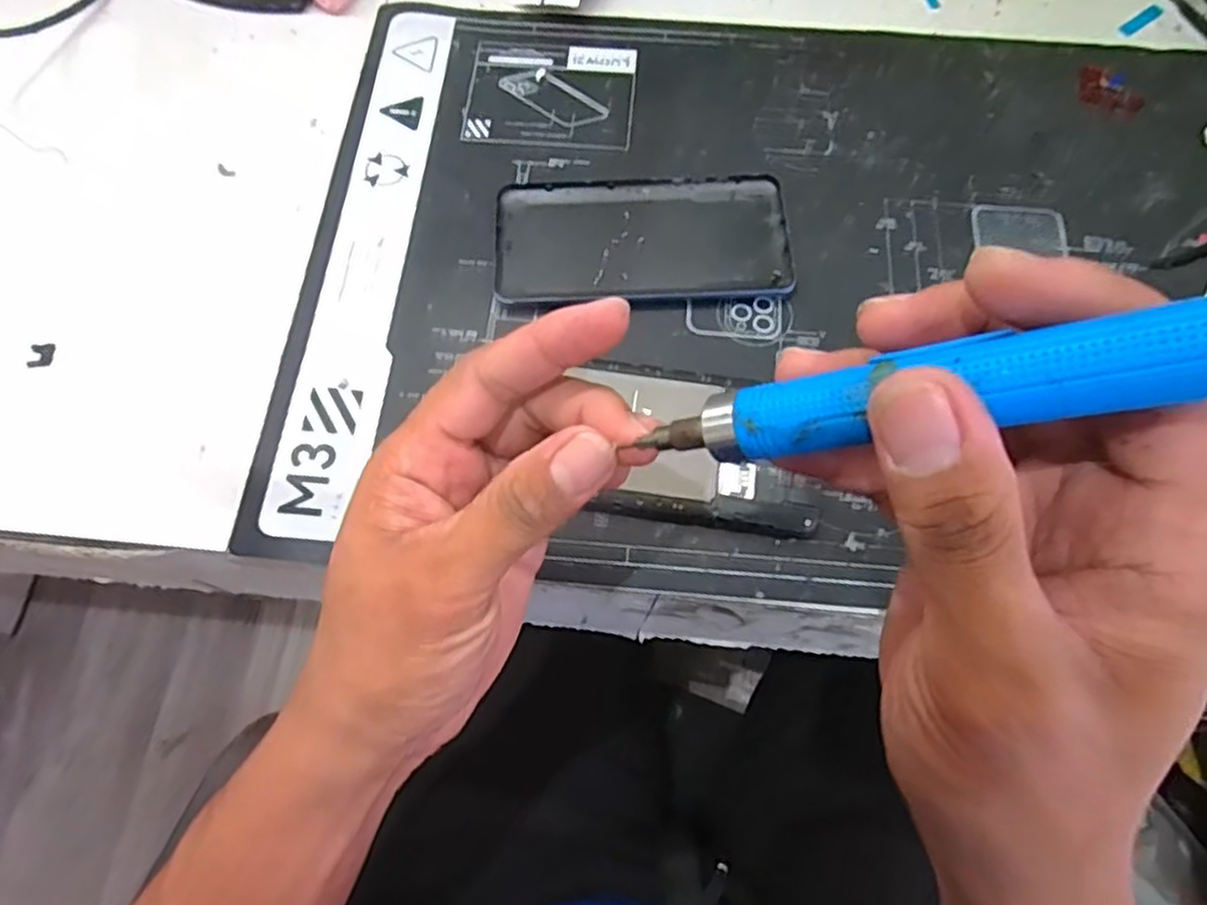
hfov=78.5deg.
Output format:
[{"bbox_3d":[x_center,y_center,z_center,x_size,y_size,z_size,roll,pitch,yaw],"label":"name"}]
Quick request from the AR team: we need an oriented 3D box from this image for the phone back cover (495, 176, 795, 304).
[{"bbox_3d":[0.020,-0.108,0.377,0.146,0.006,0.069,-1,68,0],"label":"phone back cover"}]

